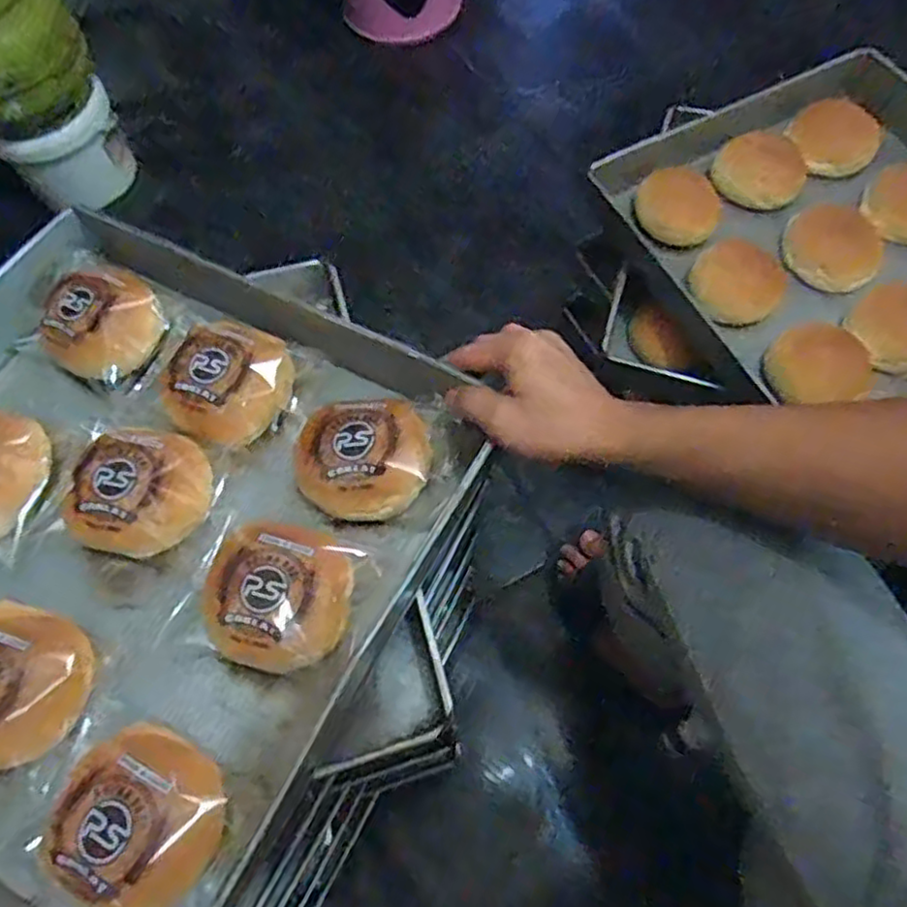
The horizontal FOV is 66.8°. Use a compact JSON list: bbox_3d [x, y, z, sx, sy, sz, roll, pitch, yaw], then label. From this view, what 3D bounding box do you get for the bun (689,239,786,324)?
[{"bbox_3d":[0.318,-0.193,0.772,0.097,0.029,0.104,-1,64,3],"label":"bun"}]

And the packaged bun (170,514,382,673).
[{"bbox_3d":[-0.122,0.085,0.456,0.123,0.043,0.105,19,67,12],"label":"packaged bun"}]

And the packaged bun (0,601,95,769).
[{"bbox_3d":[-0.277,0.143,0.424,0.089,0.038,0.093,19,67,12],"label":"packaged bun"}]

